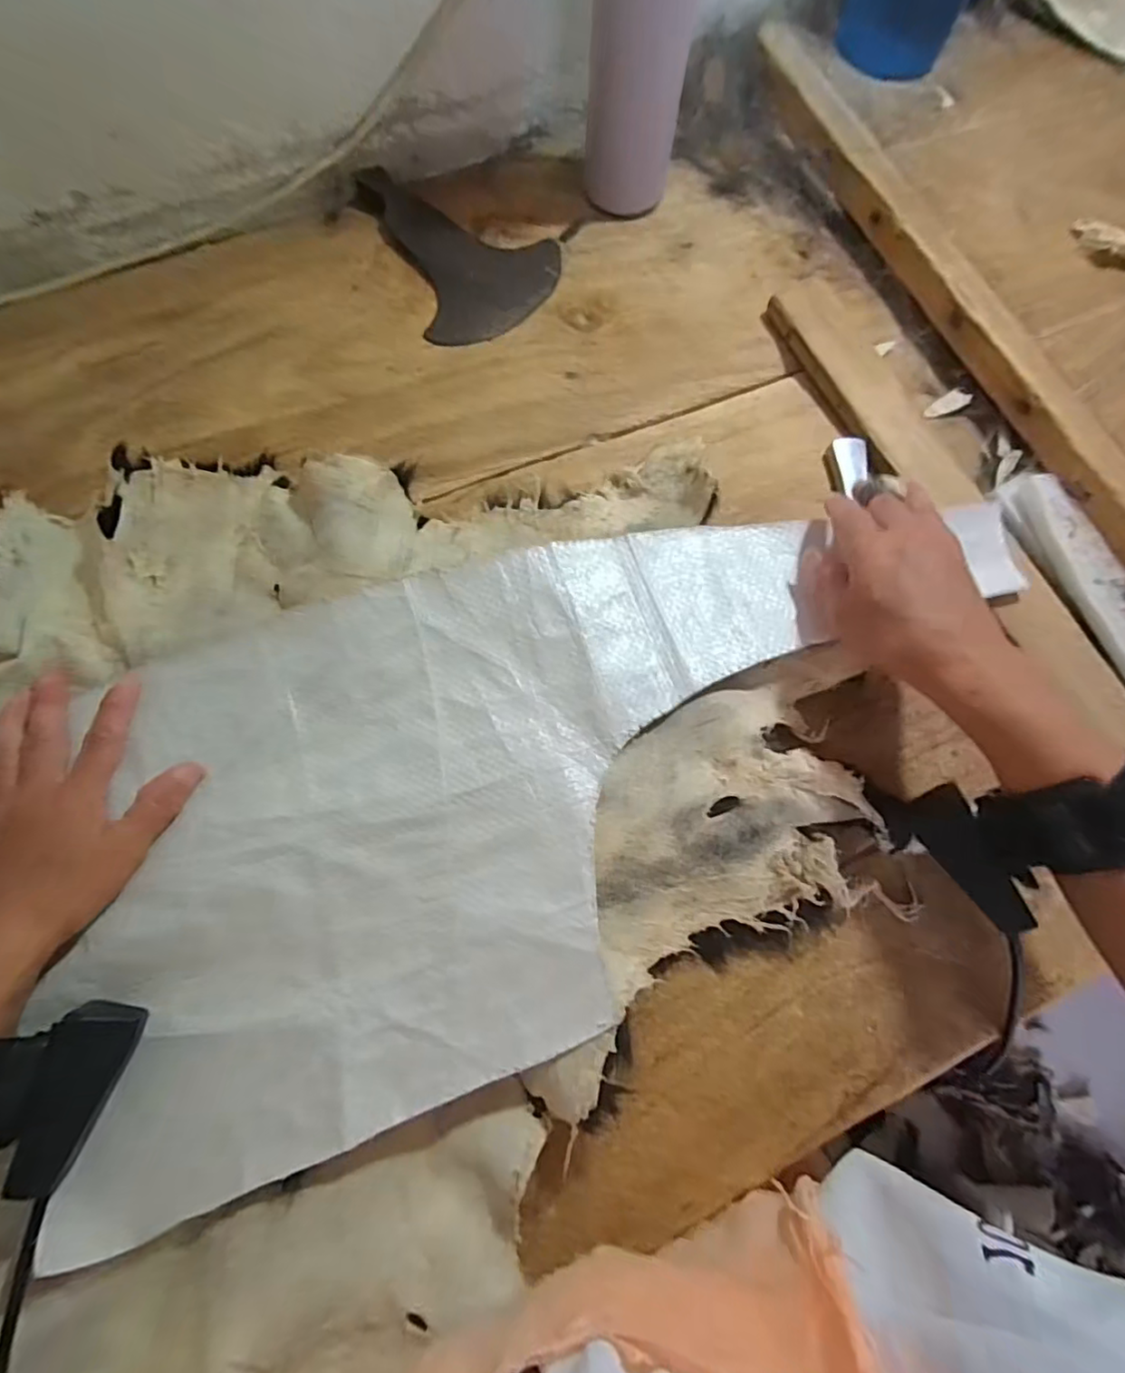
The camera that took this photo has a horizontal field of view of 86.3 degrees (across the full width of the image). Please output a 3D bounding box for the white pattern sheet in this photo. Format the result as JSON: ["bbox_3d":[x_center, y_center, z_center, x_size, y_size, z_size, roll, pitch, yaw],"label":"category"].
[{"bbox_3d":[0.016,0.038,0.330,0.549,0.018,0.264,-18,72,-5],"label":"white pattern sheet"}]

